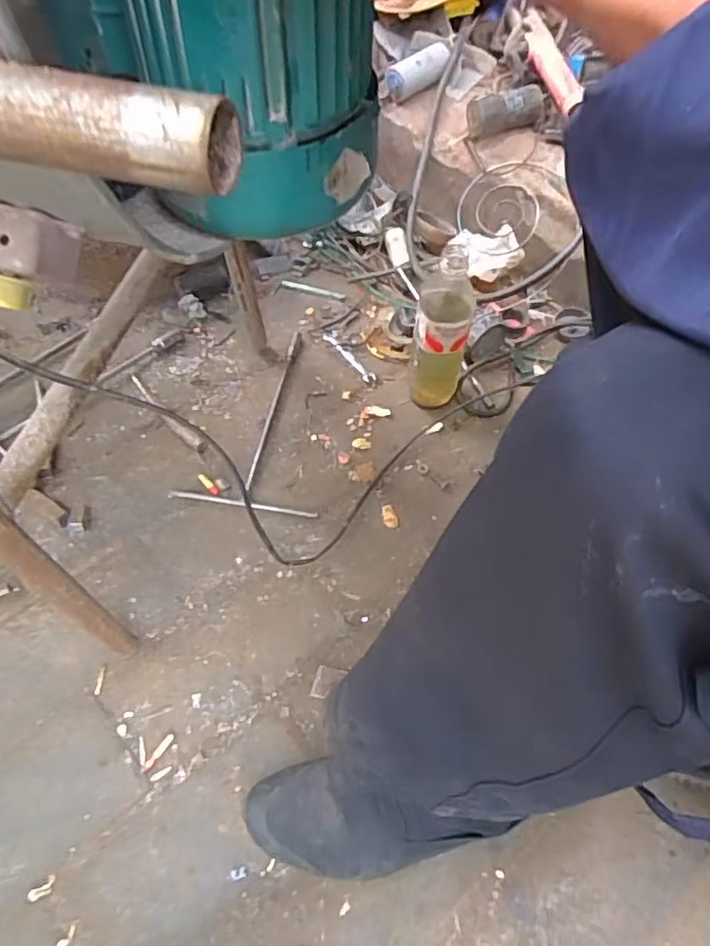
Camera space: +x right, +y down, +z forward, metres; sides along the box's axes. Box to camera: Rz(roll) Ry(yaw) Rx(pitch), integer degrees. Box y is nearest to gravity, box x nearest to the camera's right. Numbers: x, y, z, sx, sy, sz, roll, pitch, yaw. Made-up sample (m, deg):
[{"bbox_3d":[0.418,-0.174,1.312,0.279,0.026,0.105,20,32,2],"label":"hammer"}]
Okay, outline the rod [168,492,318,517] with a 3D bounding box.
[{"bbox_3d":[-0.134,0.036,0.749,0.177,0.006,0.011,8,55,3],"label":"rod"}]

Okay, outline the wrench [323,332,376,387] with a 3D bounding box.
[{"bbox_3d":[-0.009,-0.168,0.904,0.016,0.007,0.120,-30,62,-21],"label":"wrench"}]

